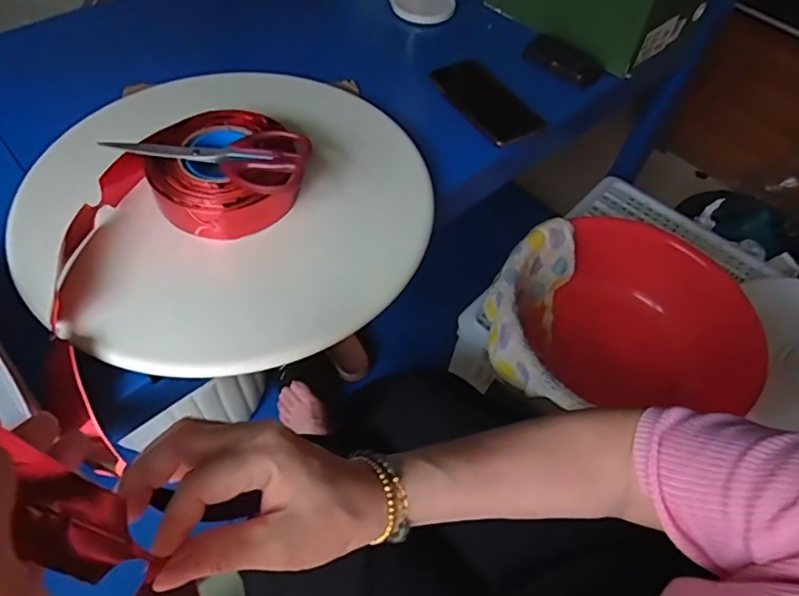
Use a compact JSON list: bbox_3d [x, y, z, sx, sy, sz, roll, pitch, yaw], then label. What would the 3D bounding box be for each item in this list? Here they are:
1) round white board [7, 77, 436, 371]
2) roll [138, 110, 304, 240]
[{"bbox_3d":[-0.166,-0.098,0.552,0.390,0.041,0.368,4,59,-7],"label":"round white board"},{"bbox_3d":[-0.174,-0.128,0.532,0.145,0.048,0.151,-14,57,-13],"label":"roll"}]

